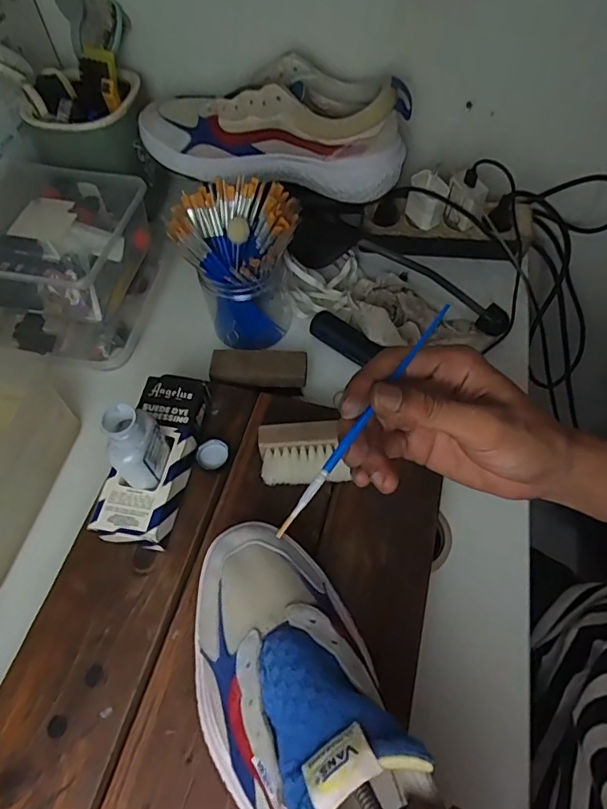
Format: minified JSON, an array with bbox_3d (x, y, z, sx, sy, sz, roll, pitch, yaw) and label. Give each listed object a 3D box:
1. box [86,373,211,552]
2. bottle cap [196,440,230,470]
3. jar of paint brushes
[{"bbox_3d":[-0.123,0.044,0.430,0.057,0.038,0.156,8,58,8],"label":"box"},{"bbox_3d":[-0.080,0.044,0.444,0.028,0.011,0.023,-19,59,-10],"label":"bottle cap"},{"bbox_3d":[-0.064,-0.140,0.522,0.108,0.145,0.093,-19,59,-10],"label":"jar of paint brushes"}]

